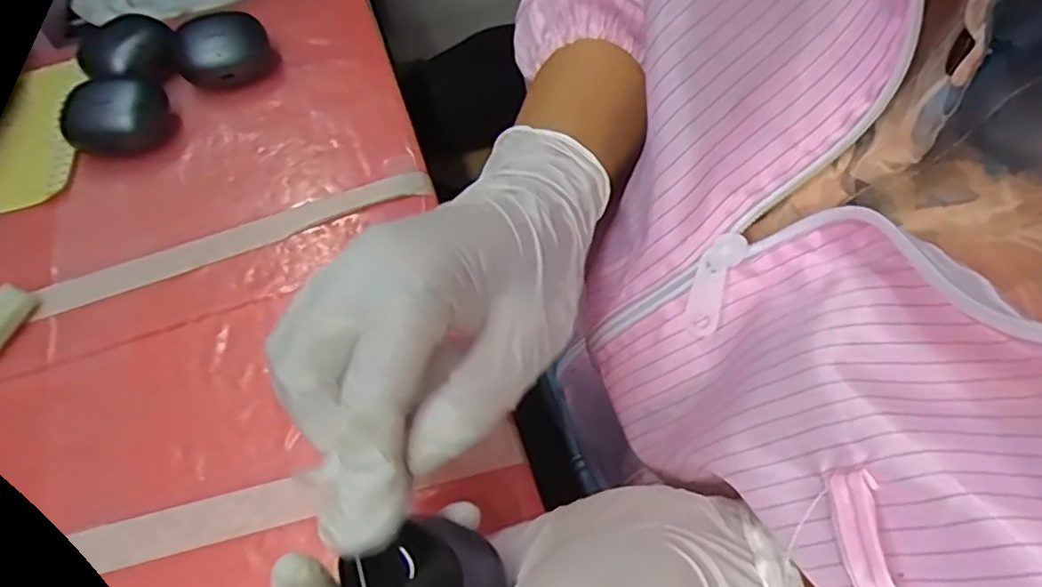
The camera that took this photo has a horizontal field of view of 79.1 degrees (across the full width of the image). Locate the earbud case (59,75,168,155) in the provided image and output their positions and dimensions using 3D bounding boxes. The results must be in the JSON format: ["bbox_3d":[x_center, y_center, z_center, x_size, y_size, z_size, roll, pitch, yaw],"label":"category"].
[{"bbox_3d":[-0.233,-0.101,0.363,0.054,0.034,0.035,-29,62,-14],"label":"earbud case"}]

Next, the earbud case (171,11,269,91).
[{"bbox_3d":[-0.184,-0.149,0.391,0.056,0.034,0.044,-37,64,-17],"label":"earbud case"}]

